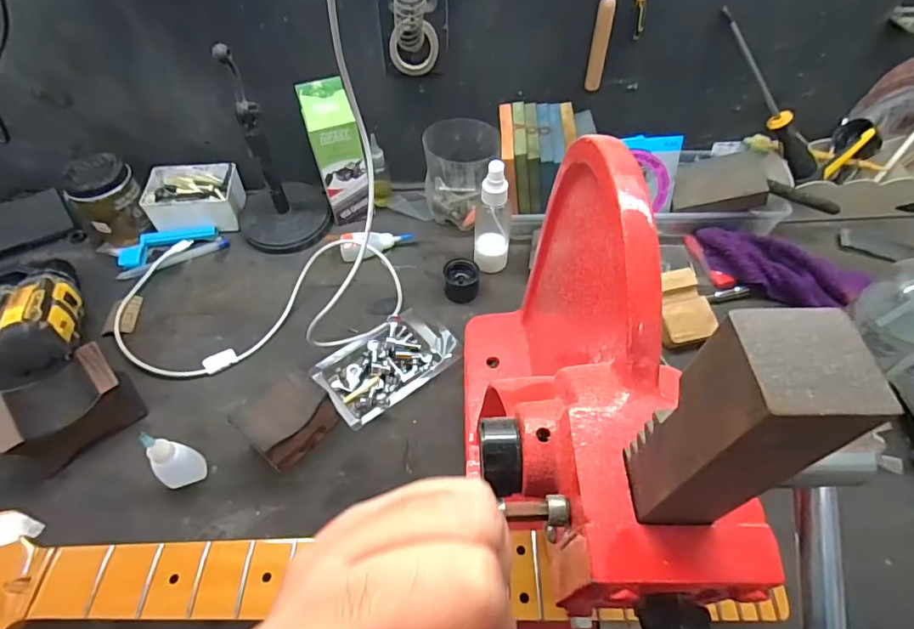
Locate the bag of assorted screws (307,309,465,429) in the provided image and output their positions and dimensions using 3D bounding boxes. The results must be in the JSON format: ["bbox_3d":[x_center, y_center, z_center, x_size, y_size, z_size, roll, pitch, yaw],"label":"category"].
[{"bbox_3d":[-0.070,0.048,0.496,0.137,0.021,0.080,-34,61,-22],"label":"bag of assorted screws"}]

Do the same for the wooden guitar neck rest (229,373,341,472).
[{"bbox_3d":[-0.153,0.095,0.439,0.052,0.057,0.075,36,62,23],"label":"wooden guitar neck rest"}]

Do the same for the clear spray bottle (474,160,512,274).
[{"bbox_3d":[0.041,-0.106,0.540,0.042,0.139,0.046,3,54,2],"label":"clear spray bottle"}]

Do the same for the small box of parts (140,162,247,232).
[{"bbox_3d":[-0.331,-0.147,0.618,0.105,0.046,0.085,-5,54,-4],"label":"small box of parts"}]

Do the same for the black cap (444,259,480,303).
[{"bbox_3d":[0.005,-0.039,0.556,0.038,0.036,0.033,9,55,6],"label":"black cap"}]

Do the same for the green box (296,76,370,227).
[{"bbox_3d":[-0.144,-0.190,0.586,0.054,0.156,0.059,-20,57,-14],"label":"green box"}]

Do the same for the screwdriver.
[{"bbox_3d":[0.361,-0.251,0.560,0.231,0.025,0.025,45,55,-23],"label":"screwdriver"}]

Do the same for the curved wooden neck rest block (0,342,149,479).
[{"bbox_3d":[-0.352,0.085,0.440,0.063,0.059,0.095,37,62,23],"label":"curved wooden neck rest block"}]

